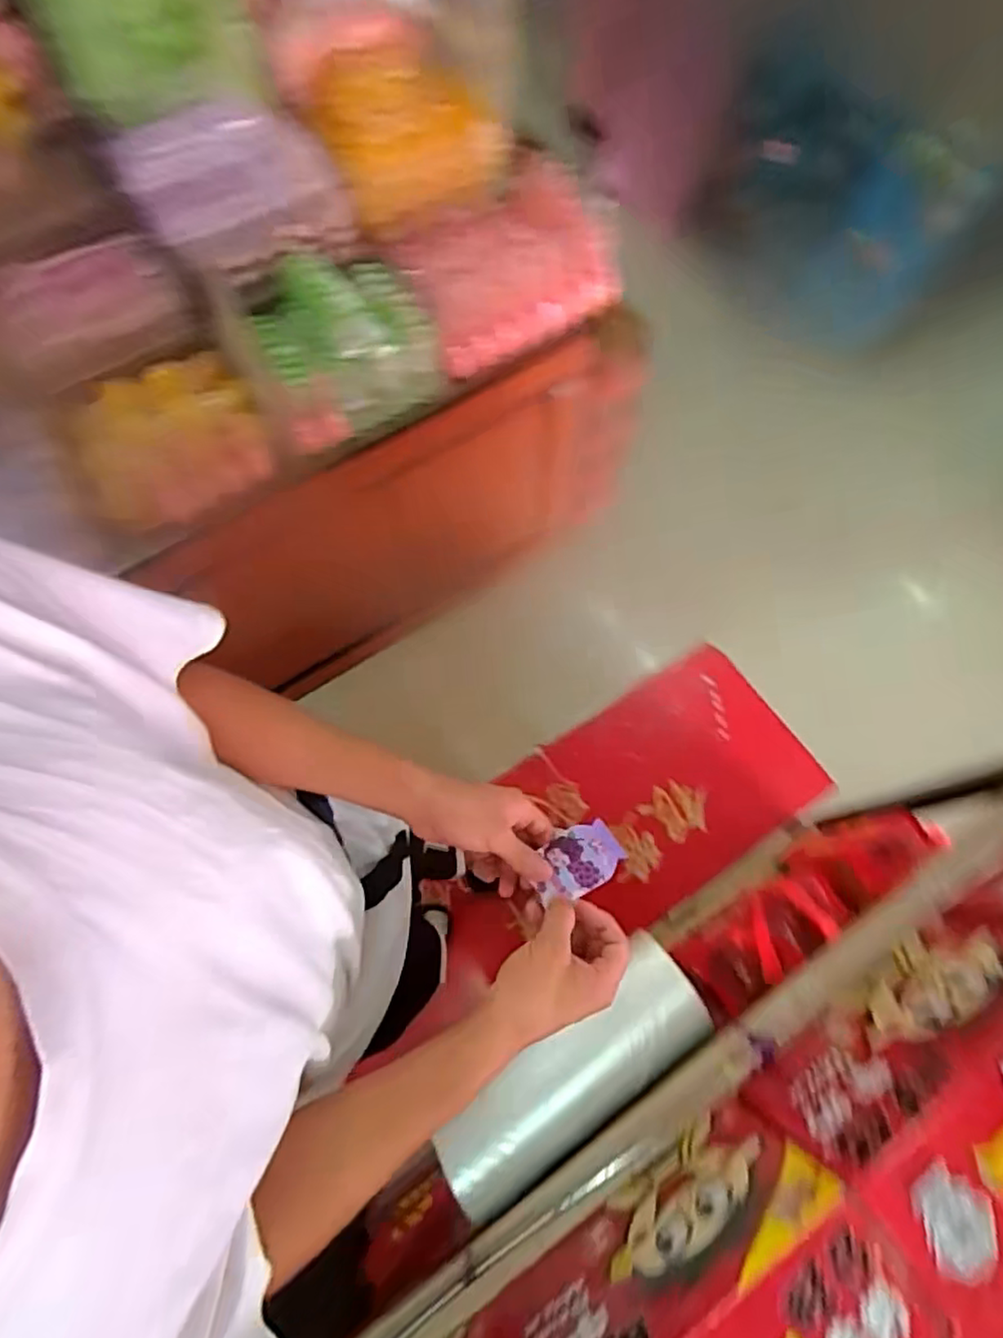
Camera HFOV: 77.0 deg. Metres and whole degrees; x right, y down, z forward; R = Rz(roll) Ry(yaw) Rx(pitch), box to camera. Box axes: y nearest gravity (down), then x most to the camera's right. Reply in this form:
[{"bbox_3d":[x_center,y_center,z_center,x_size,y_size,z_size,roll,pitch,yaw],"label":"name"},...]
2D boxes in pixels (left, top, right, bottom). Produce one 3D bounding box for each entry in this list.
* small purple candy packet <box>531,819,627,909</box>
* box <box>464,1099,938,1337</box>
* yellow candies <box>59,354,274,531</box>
[{"bbox_3d":[0.063,0.163,0.534,0.078,0.013,0.051,-30,72,-11],"label":"small purple candy packet"},{"bbox_3d":[0.133,0.484,0.464,0.280,0.199,0.100,-33,72,-12],"label":"box"},{"bbox_3d":[-0.493,-0.340,0.938,0.260,0.060,0.231,-23,71,-8],"label":"yellow candies"}]

